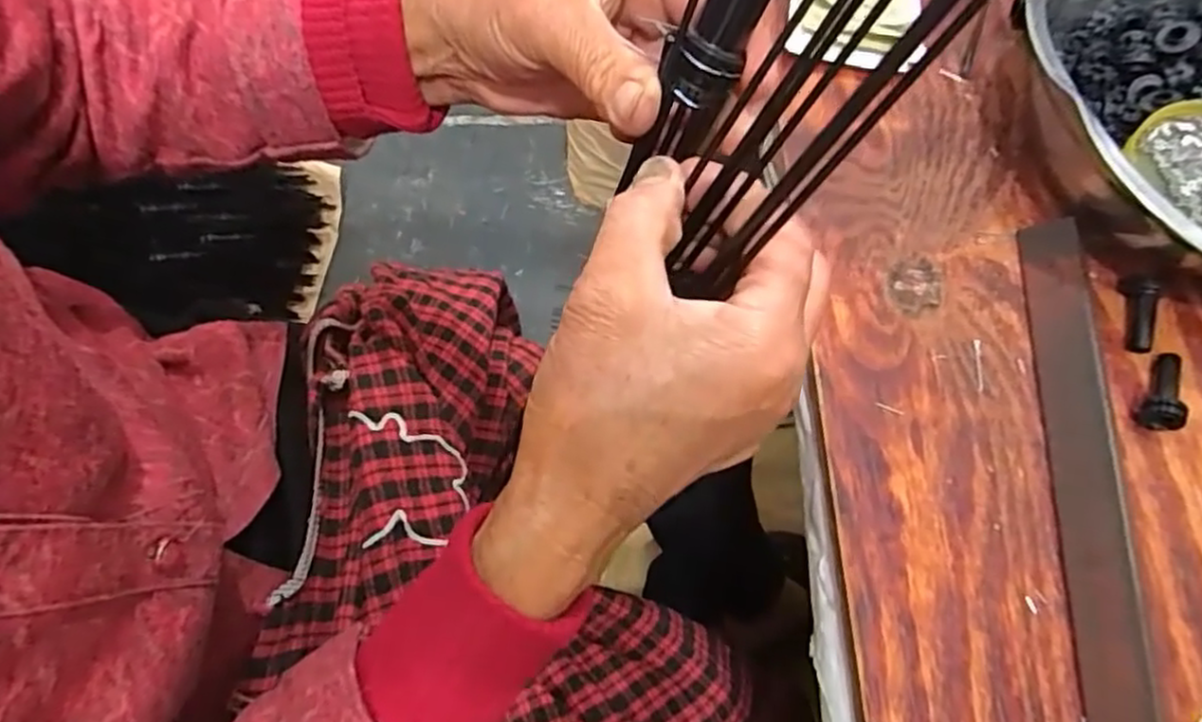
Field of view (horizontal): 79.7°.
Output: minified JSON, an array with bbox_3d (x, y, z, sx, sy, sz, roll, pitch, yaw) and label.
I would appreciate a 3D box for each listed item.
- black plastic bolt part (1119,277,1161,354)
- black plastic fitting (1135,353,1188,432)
[{"bbox_3d":[0.269,-0.024,0.355,0.012,0.015,0.040,11,71,3],"label":"black plastic bolt part"},{"bbox_3d":[0.269,0.015,0.343,0.018,0.022,0.039,31,60,9],"label":"black plastic fitting"}]

